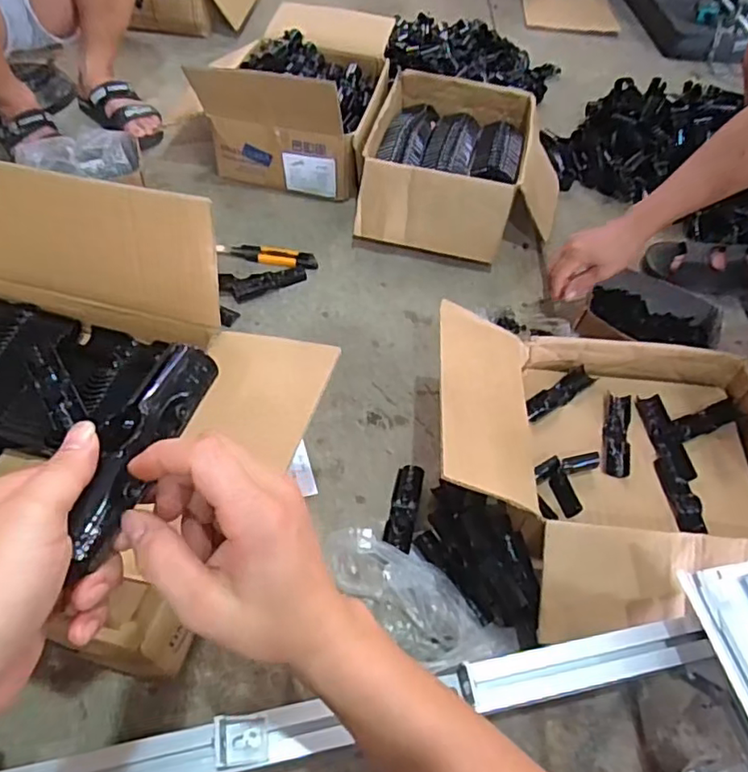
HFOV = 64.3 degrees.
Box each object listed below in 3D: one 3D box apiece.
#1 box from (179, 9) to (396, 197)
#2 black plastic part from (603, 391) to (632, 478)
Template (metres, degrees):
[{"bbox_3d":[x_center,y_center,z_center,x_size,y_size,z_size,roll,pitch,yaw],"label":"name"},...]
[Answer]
[{"bbox_3d":[-0.149,-0.633,1.238,0.335,0.223,0.461,9,54,3],"label":"box"},{"bbox_3d":[0.324,0.064,0.793,0.033,0.012,0.129,14,55,6],"label":"black plastic part"}]

